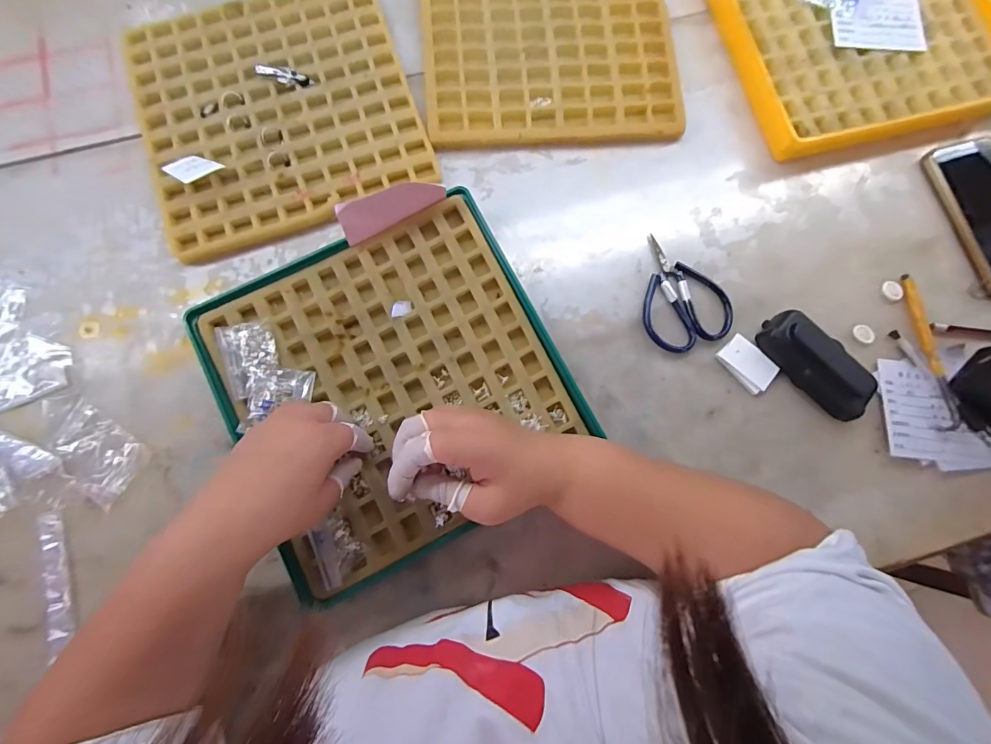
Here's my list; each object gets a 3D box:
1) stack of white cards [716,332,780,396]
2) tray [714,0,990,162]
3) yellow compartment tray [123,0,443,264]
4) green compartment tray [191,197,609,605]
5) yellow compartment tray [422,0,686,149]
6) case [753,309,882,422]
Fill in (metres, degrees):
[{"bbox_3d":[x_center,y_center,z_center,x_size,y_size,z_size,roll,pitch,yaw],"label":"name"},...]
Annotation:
[{"bbox_3d":[0.235,-0.008,0.412,0.034,0.004,0.051,-44,83,-8],"label":"stack of white cards"},{"bbox_3d":[0.391,-0.390,0.481,0.292,0.029,0.295,-15,80,-4],"label":"tray"},{"bbox_3d":[-0.217,-0.265,0.443,0.258,0.027,0.262,-19,80,-5],"label":"yellow compartment tray"},{"bbox_3d":[-0.085,0.007,0.383,0.266,0.027,0.269,-28,81,-6],"label":"green compartment tray"},{"bbox_3d":[0.054,-0.364,0.475,0.257,0.015,0.267,-4,80,-2],"label":"yellow compartment tray"},{"bbox_3d":[0.294,-0.008,0.404,0.049,0.034,0.108,-41,83,-8],"label":"case"}]

